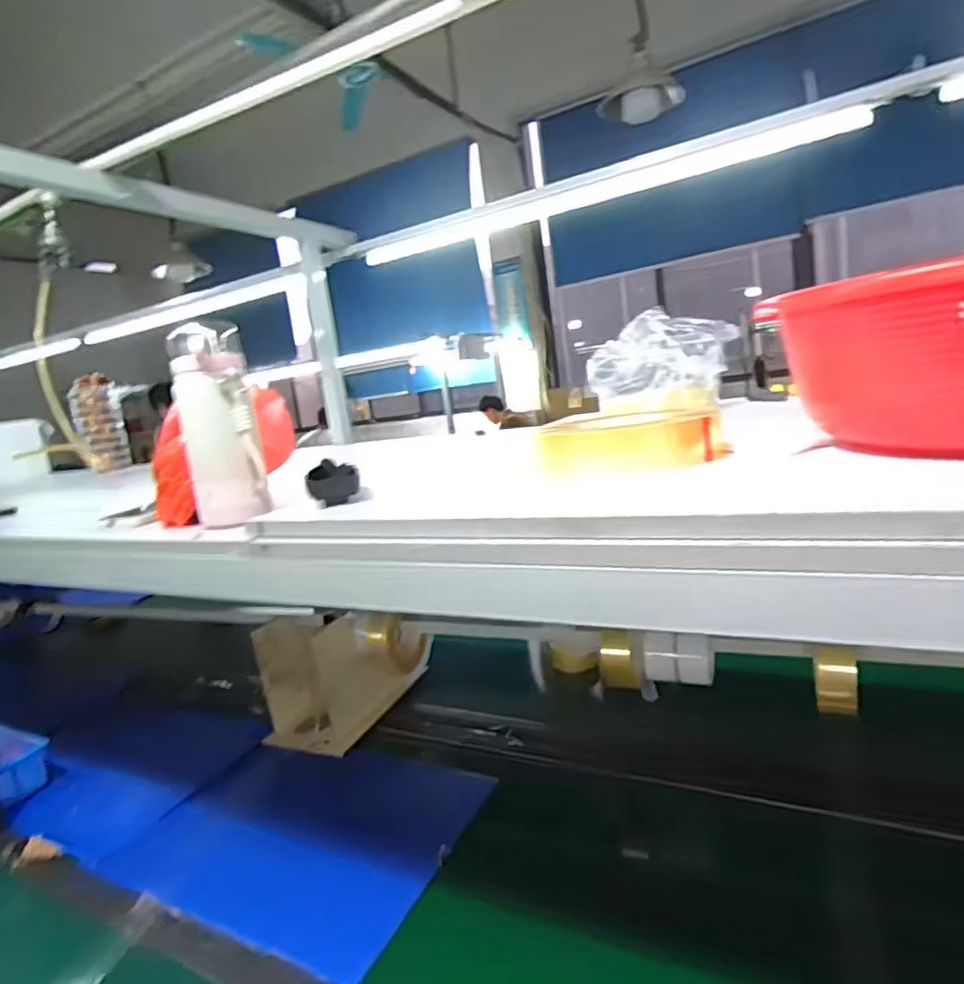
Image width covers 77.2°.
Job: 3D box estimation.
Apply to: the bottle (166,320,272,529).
[{"bbox_3d":[-0.266,-0.067,0.613,0.071,0.193,0.061,-13,11,-27],"label":"bottle"}]

